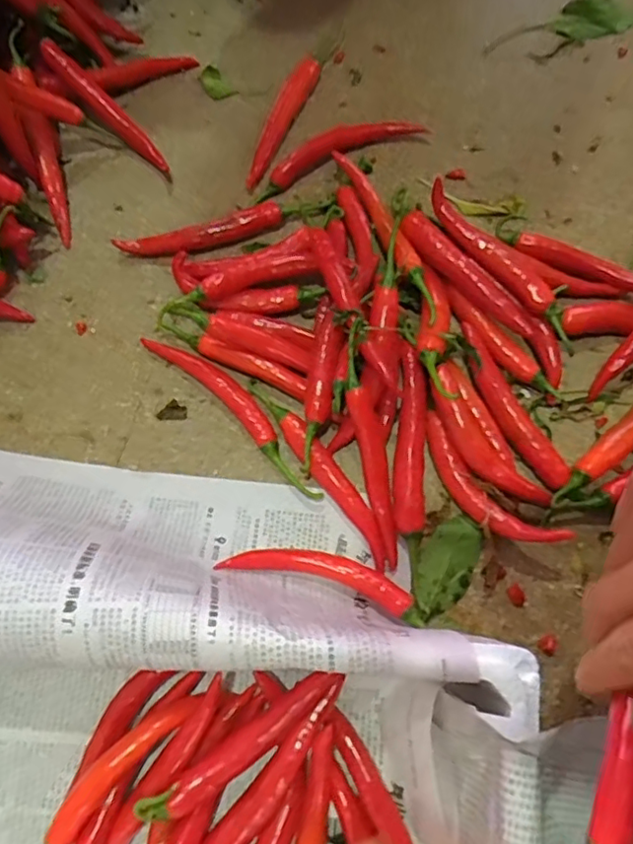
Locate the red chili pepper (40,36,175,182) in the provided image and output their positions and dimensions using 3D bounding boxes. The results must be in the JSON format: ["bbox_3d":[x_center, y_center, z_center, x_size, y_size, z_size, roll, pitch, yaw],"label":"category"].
[{"bbox_3d":[-0.184,-0.278,0.547,0.147,0.017,0.019,44,79,-12],"label":"red chili pepper"}]

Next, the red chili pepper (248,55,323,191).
[{"bbox_3d":[-0.030,-0.274,0.544,0.016,0.027,0.144,24,77,7],"label":"red chili pepper"}]

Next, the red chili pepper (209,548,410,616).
[{"bbox_3d":[0.001,0.108,0.439,0.134,0.025,0.029,13,75,5],"label":"red chili pepper"}]

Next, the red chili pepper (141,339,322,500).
[{"bbox_3d":[-0.061,-0.011,0.480,0.187,0.014,0.029,42,80,11],"label":"red chili pepper"}]

